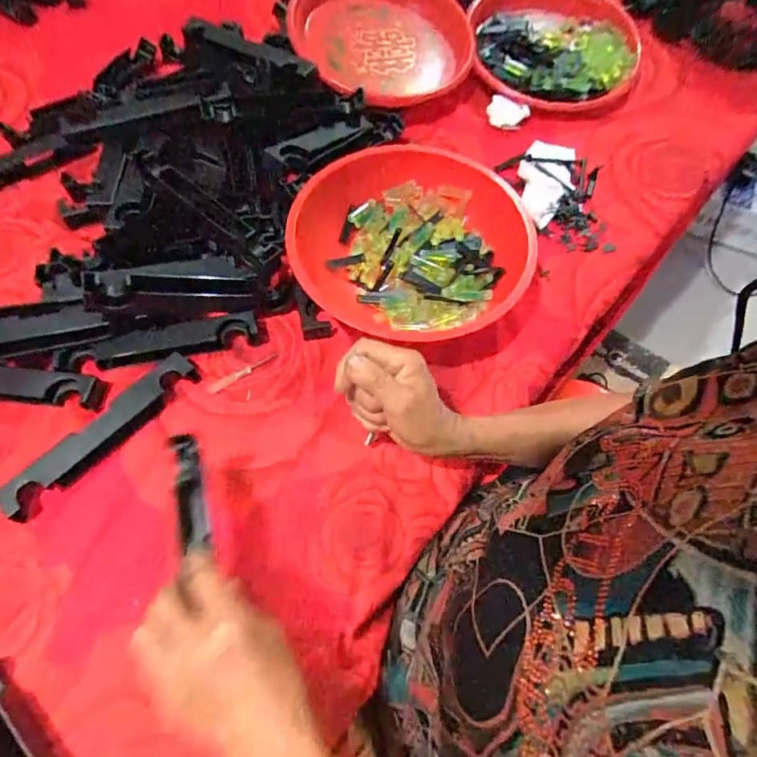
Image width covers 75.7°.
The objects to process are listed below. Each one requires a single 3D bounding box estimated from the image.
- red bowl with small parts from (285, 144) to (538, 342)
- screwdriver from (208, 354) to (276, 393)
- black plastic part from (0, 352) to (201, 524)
[{"bbox_3d":[0.040,-0.142,0.521,0.232,0.070,0.217,1,64,-2],"label":"red bowl with small parts"},{"bbox_3d":[-0.137,-0.006,0.493,0.074,0.004,0.009,-32,70,-16],"label":"screwdriver"},{"bbox_3d":[-0.248,0.047,0.442,0.036,0.020,0.189,39,69,15],"label":"black plastic part"}]

